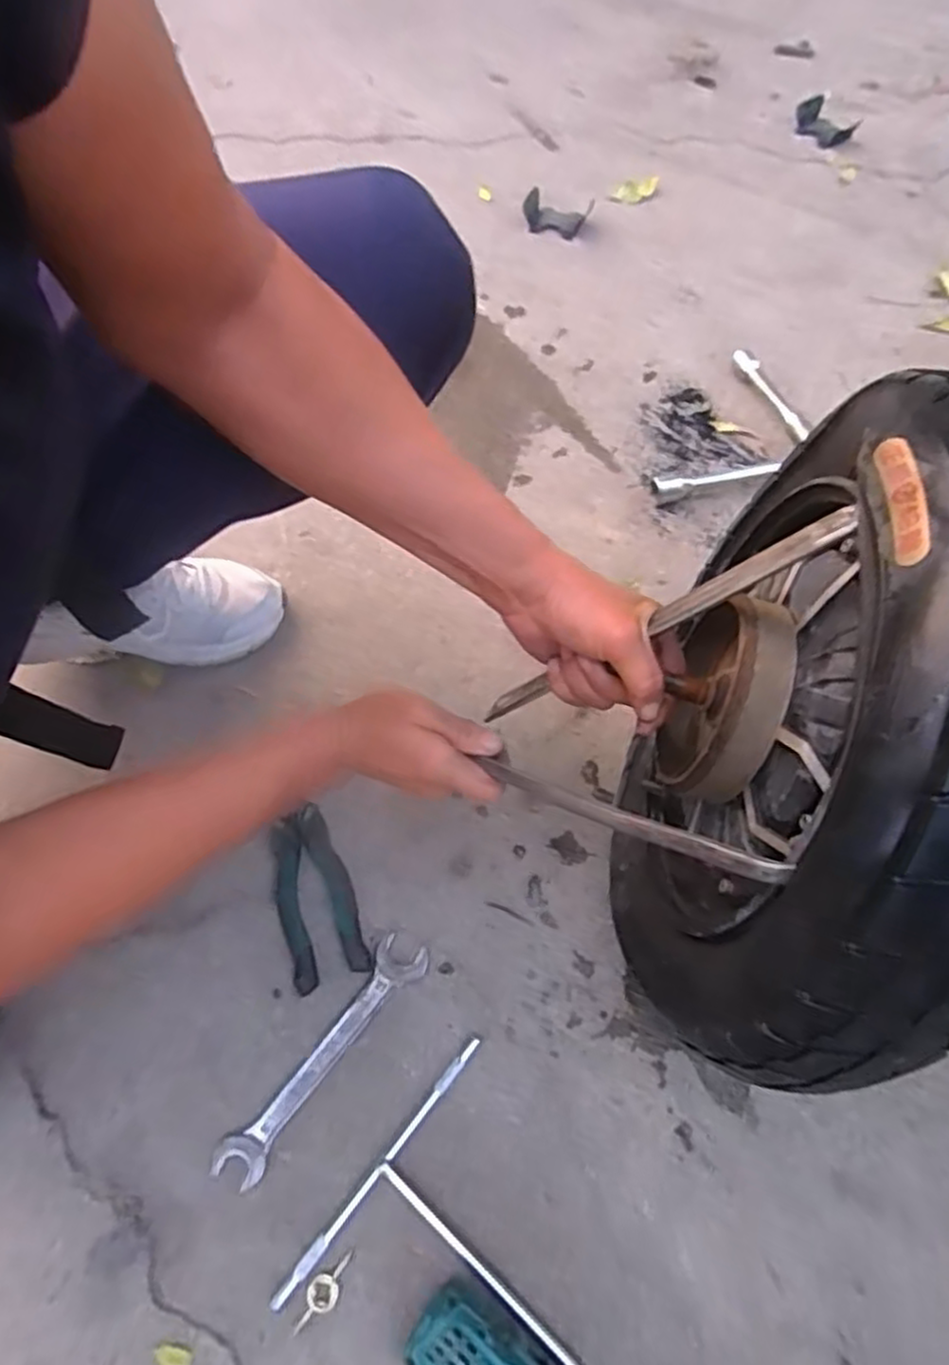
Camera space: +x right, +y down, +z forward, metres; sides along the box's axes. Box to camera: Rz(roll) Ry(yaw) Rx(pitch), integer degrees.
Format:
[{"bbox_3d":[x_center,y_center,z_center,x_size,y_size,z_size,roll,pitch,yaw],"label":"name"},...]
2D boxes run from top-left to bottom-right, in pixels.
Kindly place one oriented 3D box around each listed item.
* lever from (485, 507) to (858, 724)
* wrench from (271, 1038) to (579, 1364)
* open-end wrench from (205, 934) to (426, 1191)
[{"bbox_3d":[0.096,-0.029,0.429,0.007,0.259,0.014,18,56,-36],"label":"lever"},{"bbox_3d":[0.045,0.401,0.439,0.292,0.021,0.183,38,69,16],"label":"wrench"},{"bbox_3d":[-0.106,0.264,0.520,0.036,0.005,0.186,36,68,15],"label":"open-end wrench"}]

